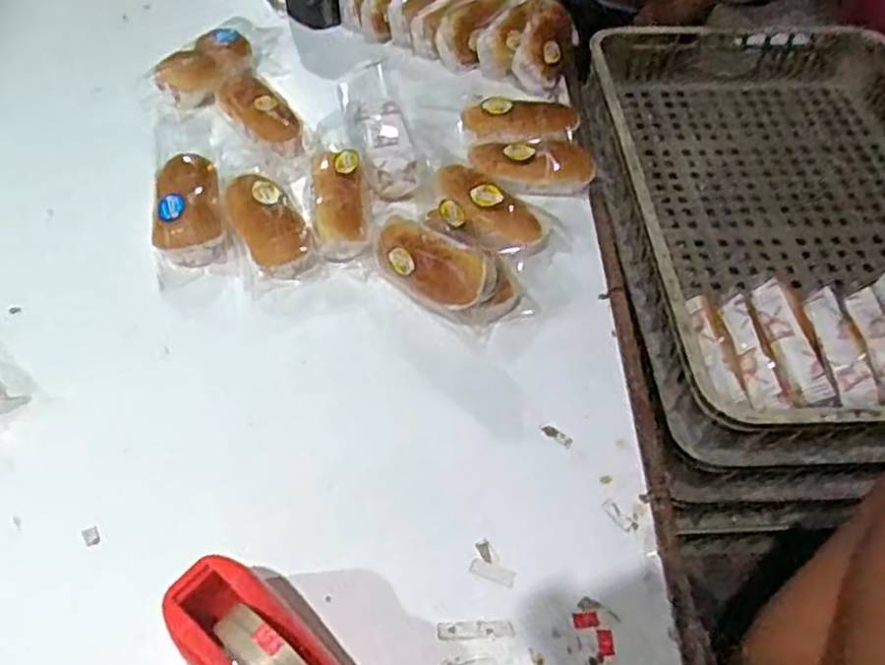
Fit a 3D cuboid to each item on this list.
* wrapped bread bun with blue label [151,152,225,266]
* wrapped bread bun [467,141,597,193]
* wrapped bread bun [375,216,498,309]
[{"bbox_3d":[-0.277,-0.135,0.800,0.072,0.047,0.138,-9,55,-9],"label":"wrapped bread bun with blue label"},{"bbox_3d":[0.107,-0.199,0.872,0.153,0.043,0.051,-2,54,-4],"label":"wrapped bread bun"},{"bbox_3d":[-0.012,-0.068,0.737,0.138,0.043,0.070,30,100,13],"label":"wrapped bread bun"}]

